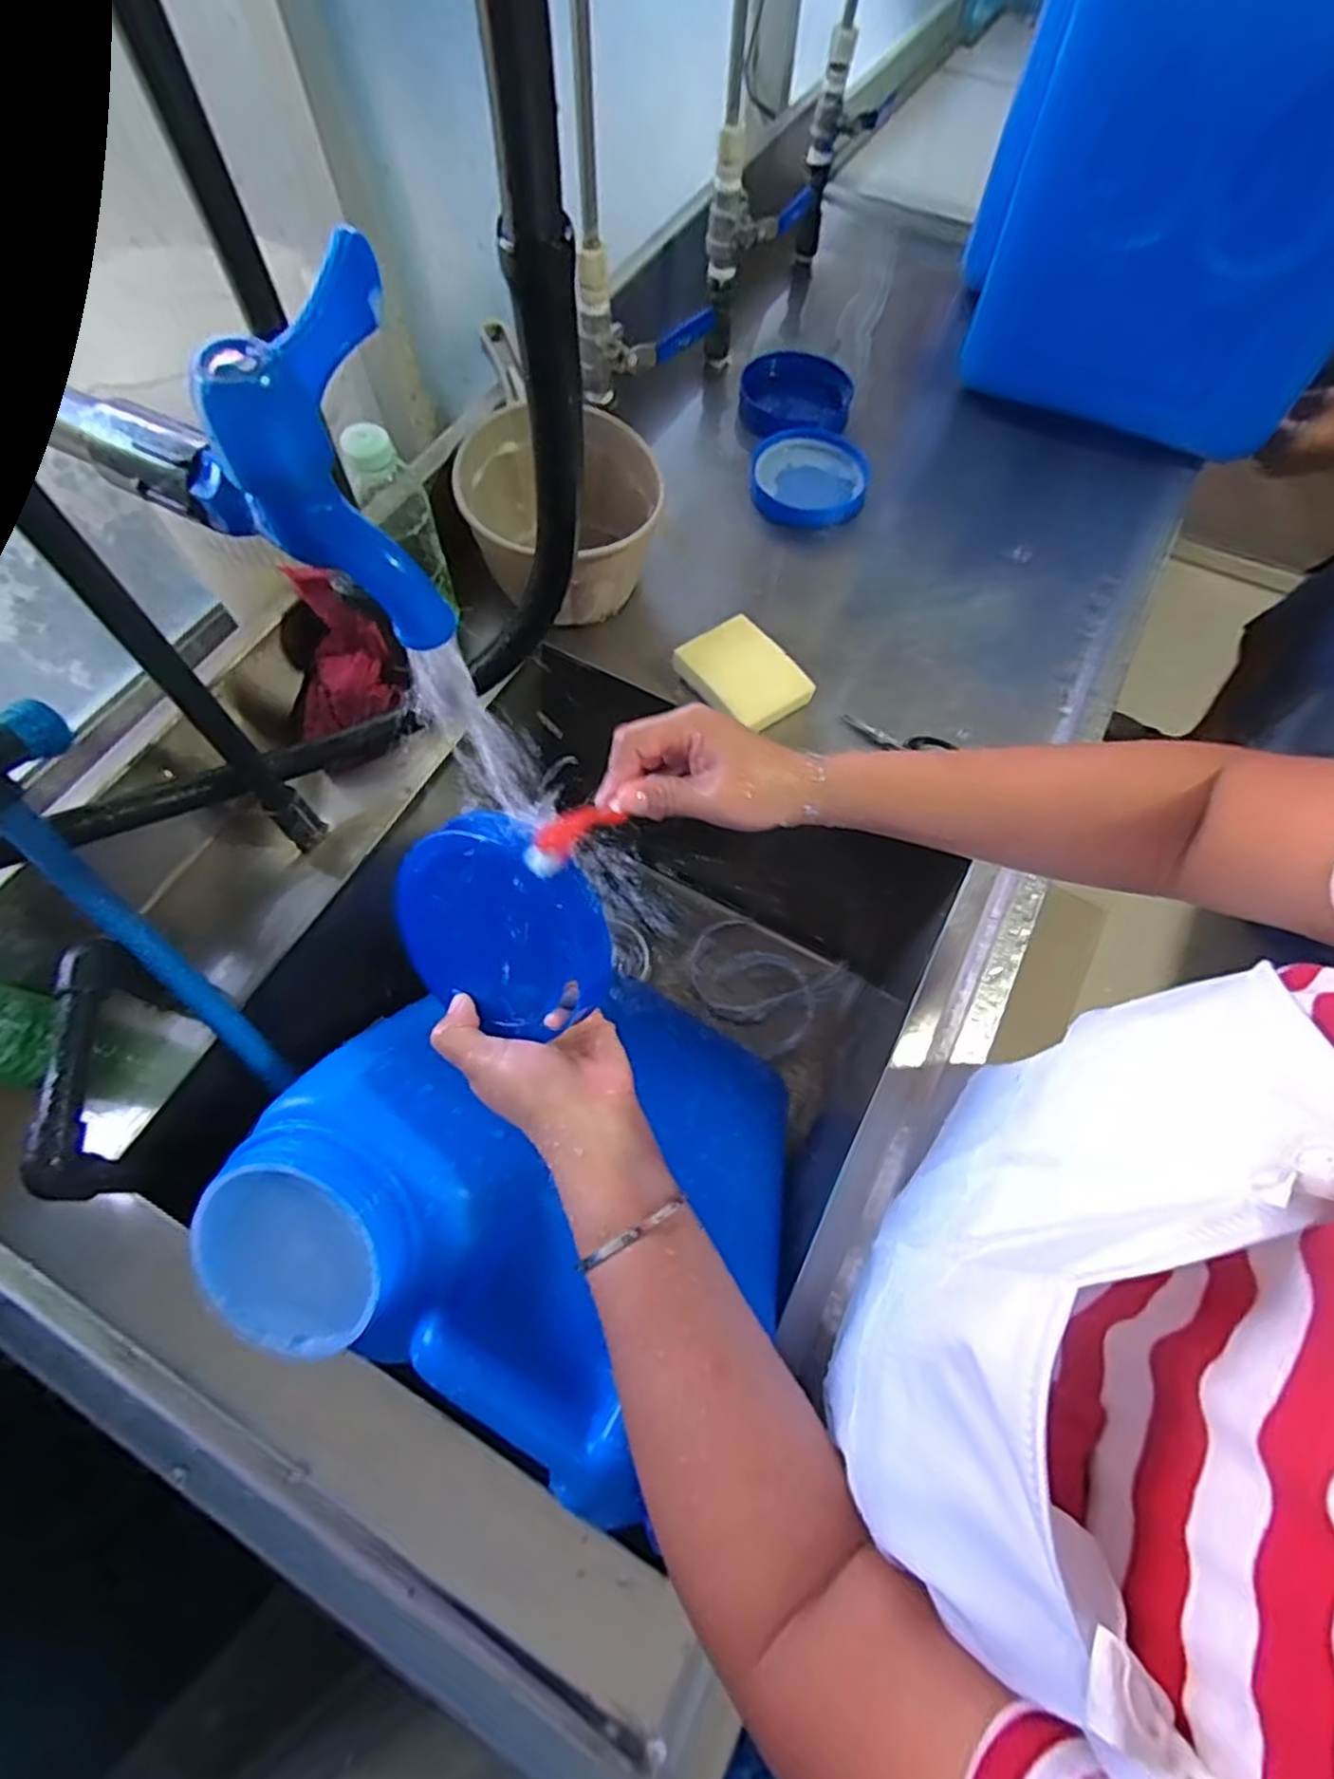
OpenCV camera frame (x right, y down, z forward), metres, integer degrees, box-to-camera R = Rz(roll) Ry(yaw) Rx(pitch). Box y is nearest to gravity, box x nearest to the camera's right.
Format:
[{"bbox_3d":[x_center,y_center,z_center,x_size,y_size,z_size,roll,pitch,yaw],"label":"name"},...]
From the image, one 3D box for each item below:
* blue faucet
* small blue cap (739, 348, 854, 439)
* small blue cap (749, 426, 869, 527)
[{"bbox_3d":[-0.107,-0.125,0.217,0.063,0.080,0.064,-7,65,-3],"label":"blue faucet"},{"bbox_3d":[0.139,-0.541,0.785,0.116,0.027,0.119,0,65,0],"label":"small blue cap"},{"bbox_3d":[0.146,-0.424,0.739,0.117,0.021,0.121,0,65,0],"label":"small blue cap"}]

